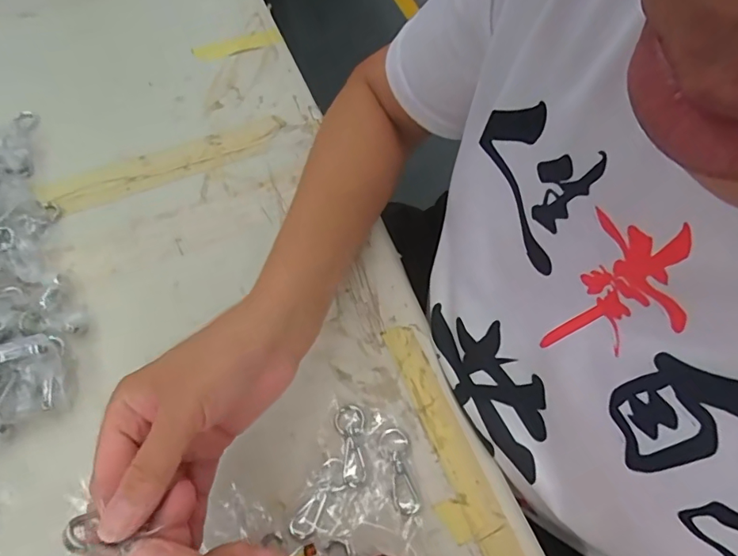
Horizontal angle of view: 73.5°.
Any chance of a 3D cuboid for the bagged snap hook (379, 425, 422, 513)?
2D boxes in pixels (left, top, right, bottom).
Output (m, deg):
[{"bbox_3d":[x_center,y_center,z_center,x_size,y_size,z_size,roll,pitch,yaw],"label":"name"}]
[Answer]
[{"bbox_3d":[0.022,0.136,0.349,0.020,0.006,0.057,-13,64,-5],"label":"bagged snap hook"}]

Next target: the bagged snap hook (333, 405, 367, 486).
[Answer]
[{"bbox_3d":[-0.011,0.120,0.357,0.022,0.008,0.055,-11,64,-4],"label":"bagged snap hook"}]

